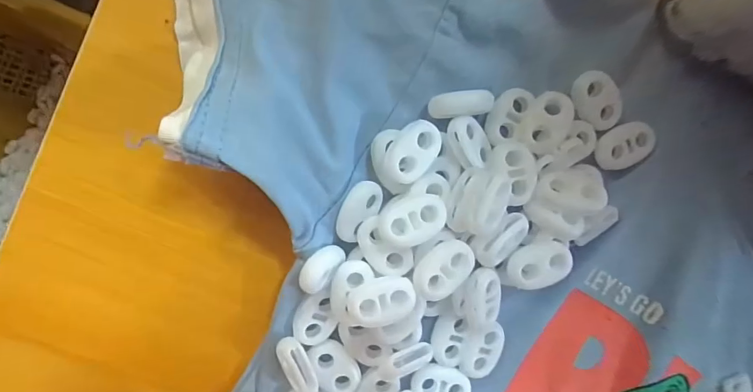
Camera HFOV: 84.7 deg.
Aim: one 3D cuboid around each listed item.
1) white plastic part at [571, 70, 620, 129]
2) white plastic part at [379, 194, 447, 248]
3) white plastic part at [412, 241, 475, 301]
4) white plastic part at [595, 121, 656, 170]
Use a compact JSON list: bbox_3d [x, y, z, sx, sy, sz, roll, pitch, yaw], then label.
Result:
[{"bbox_3d":[0.080,-0.034,0.150,0.015,0.006,0.022,-37,98,-2],"label":"white plastic part"},{"bbox_3d":[0.011,0.007,0.136,0.021,0.009,0.015,-24,97,-4],"label":"white plastic part"},{"bbox_3d":[0.022,0.024,0.138,0.022,0.008,0.014,-45,98,-1],"label":"white plastic part"},{"bbox_3d":[0.092,-0.018,0.153,0.021,0.005,0.015,-21,97,-4],"label":"white plastic part"}]

